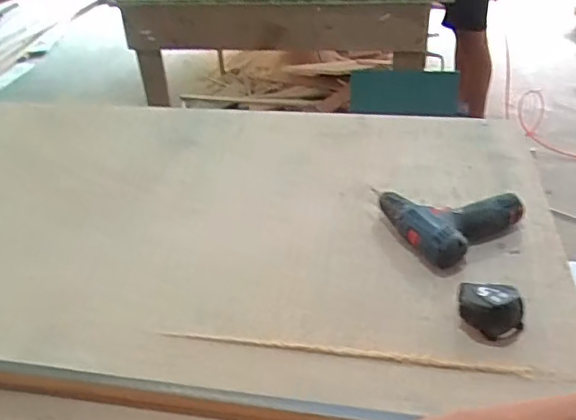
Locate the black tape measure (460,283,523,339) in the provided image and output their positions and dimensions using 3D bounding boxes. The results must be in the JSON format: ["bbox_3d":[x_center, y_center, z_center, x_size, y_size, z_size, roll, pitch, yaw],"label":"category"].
[{"bbox_3d":[0.256,0.123,0.703,0.081,0.048,0.063,14,40,21],"label":"black tape measure"}]

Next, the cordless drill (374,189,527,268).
[{"bbox_3d":[0.238,0.000,0.865,0.175,0.053,0.173,-24,42,-26],"label":"cordless drill"}]

